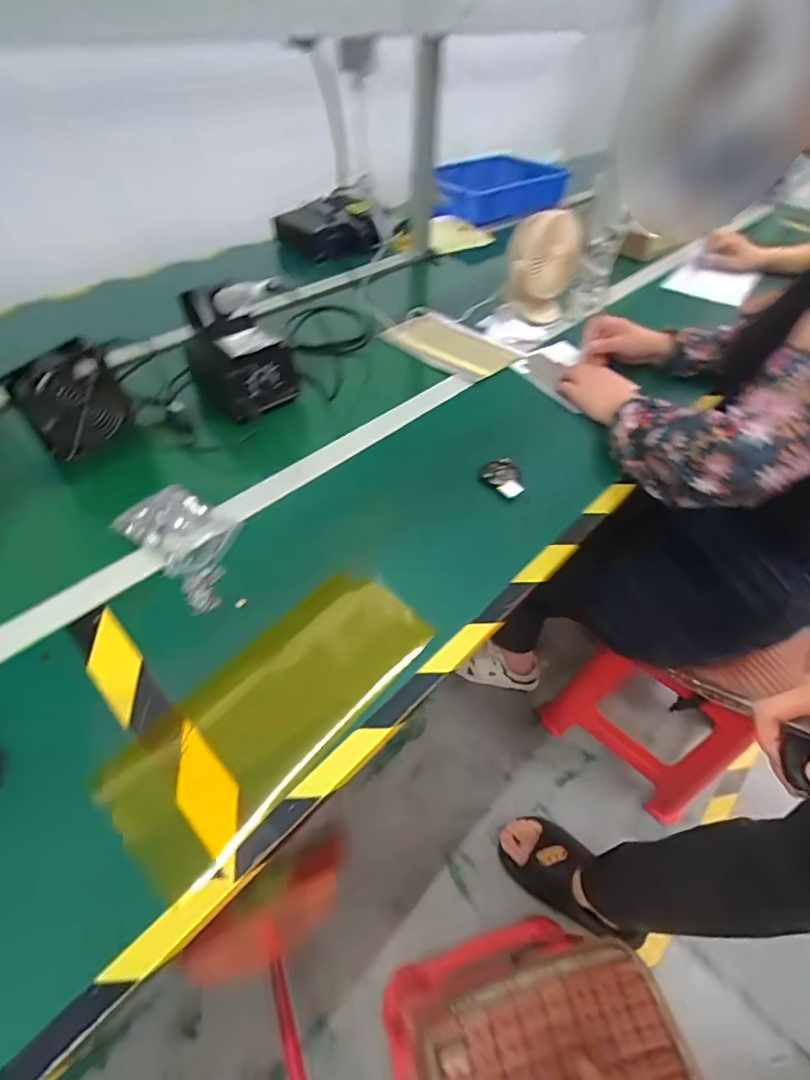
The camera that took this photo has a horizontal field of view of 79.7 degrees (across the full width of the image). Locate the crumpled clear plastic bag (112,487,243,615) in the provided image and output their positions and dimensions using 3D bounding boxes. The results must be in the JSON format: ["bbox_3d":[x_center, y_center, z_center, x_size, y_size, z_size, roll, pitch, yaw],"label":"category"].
[{"bbox_3d":[-0.243,-0.004,0.548,0.170,0.026,0.094,34,55,25],"label":"crumpled clear plastic bag"}]

